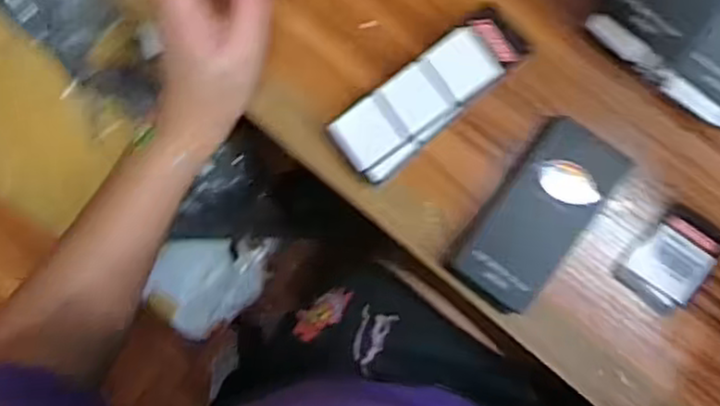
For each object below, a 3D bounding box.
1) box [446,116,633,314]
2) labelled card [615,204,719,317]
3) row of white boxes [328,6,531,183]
[{"bbox_3d":[0.101,0.012,0.426,0.054,0.036,0.101,35,92,9],"label":"box"},{"bbox_3d":[0.186,0.033,0.424,0.041,0.012,0.059,40,93,9],"label":"labelled card"},{"bbox_3d":[0.042,-0.063,0.433,0.123,0.042,0.043,-39,82,4],"label":"row of white boxes"}]

